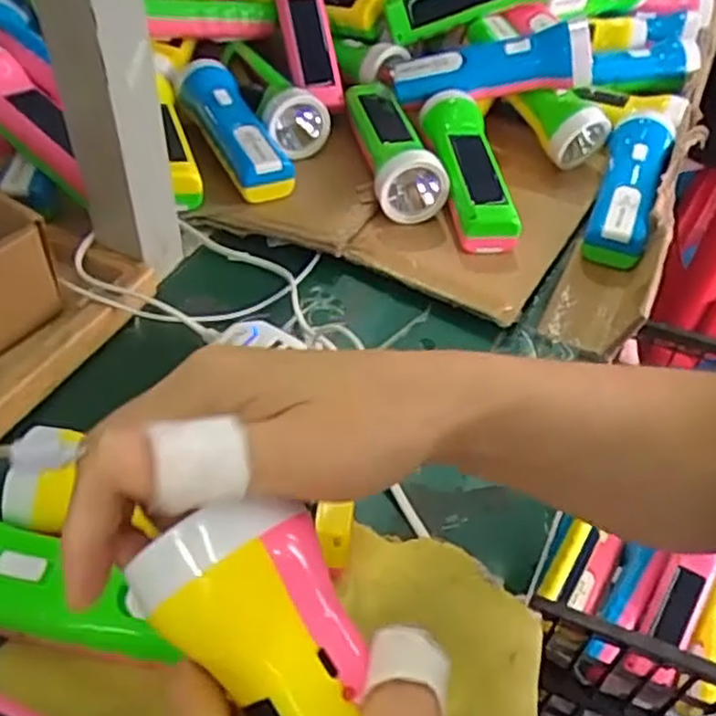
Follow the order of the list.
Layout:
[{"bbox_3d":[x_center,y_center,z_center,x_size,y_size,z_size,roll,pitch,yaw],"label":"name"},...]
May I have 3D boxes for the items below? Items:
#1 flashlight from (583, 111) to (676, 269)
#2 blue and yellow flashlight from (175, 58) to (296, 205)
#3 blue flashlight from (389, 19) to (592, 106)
[{"bbox_3d":[0.215,-0.137,0.580,0.046,0.046,0.166,18,47,14],"label":"flashlight"},{"bbox_3d":[-0.100,-0.185,0.583,0.046,0.039,0.171,-20,49,-21],"label":"blue and yellow flashlight"},{"bbox_3d":[0.109,-0.242,0.606,0.162,0.045,0.037,-3,45,17],"label":"blue flashlight"}]

